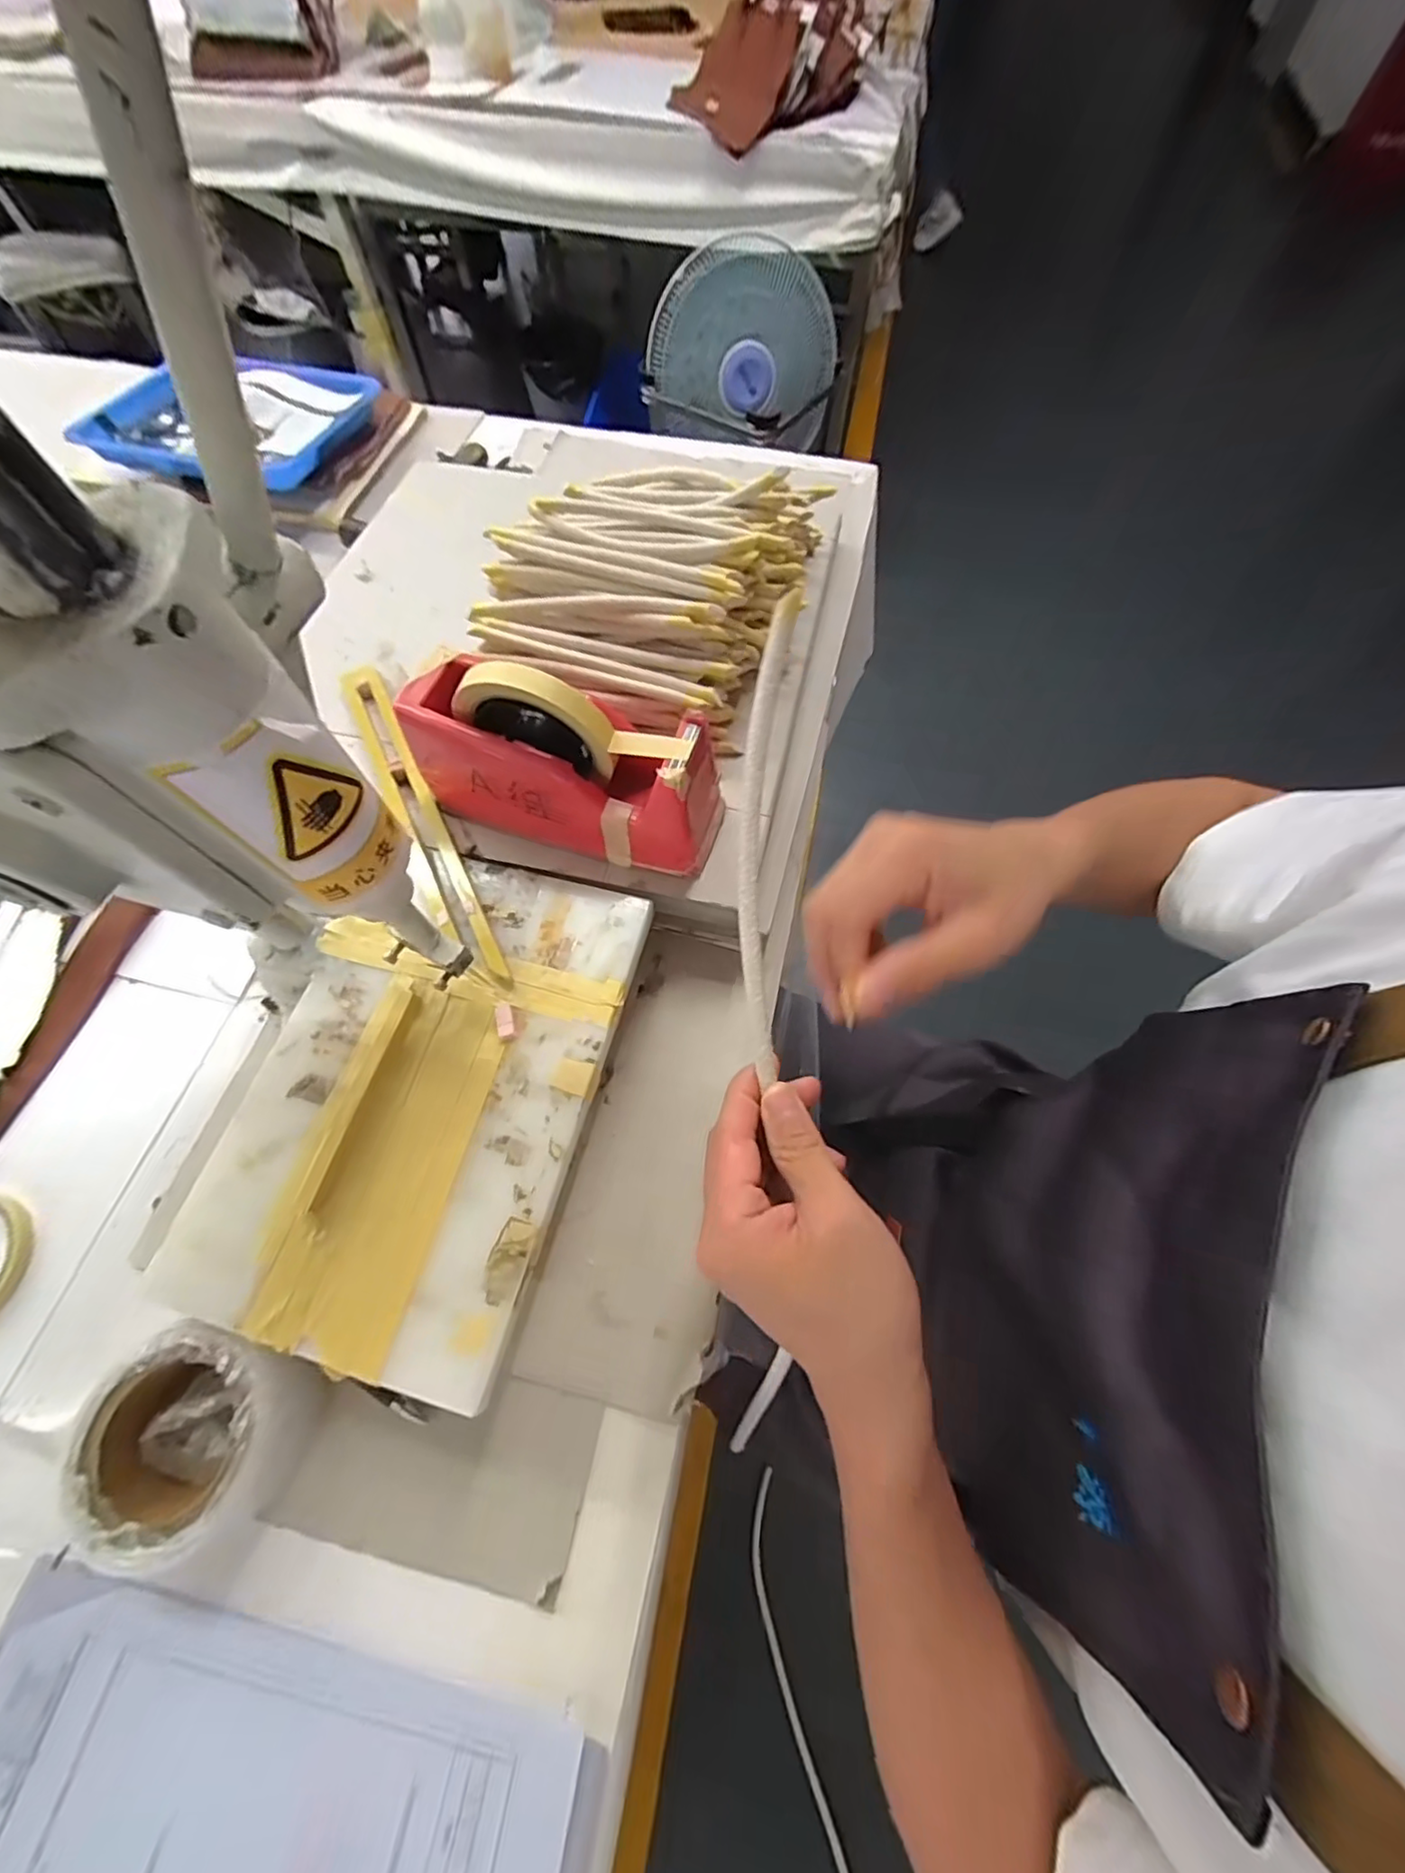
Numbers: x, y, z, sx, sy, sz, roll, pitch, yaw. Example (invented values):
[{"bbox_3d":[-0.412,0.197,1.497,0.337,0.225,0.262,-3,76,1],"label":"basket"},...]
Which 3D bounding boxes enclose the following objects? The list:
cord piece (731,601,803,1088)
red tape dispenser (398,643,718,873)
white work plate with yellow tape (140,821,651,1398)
[{"bbox_3d":[0.025,-0.036,0.262,0.022,0.009,0.200,1,100,-2],"label":"cord piece"},{"bbox_3d":[-0.088,-0.115,0.393,0.199,0.114,0.062,17,66,7],"label":"red tape dispenser"},{"bbox_3d":[-0.169,0.085,0.376,0.200,0.013,0.295,14,66,4],"label":"white work plate with yellow tape"}]

